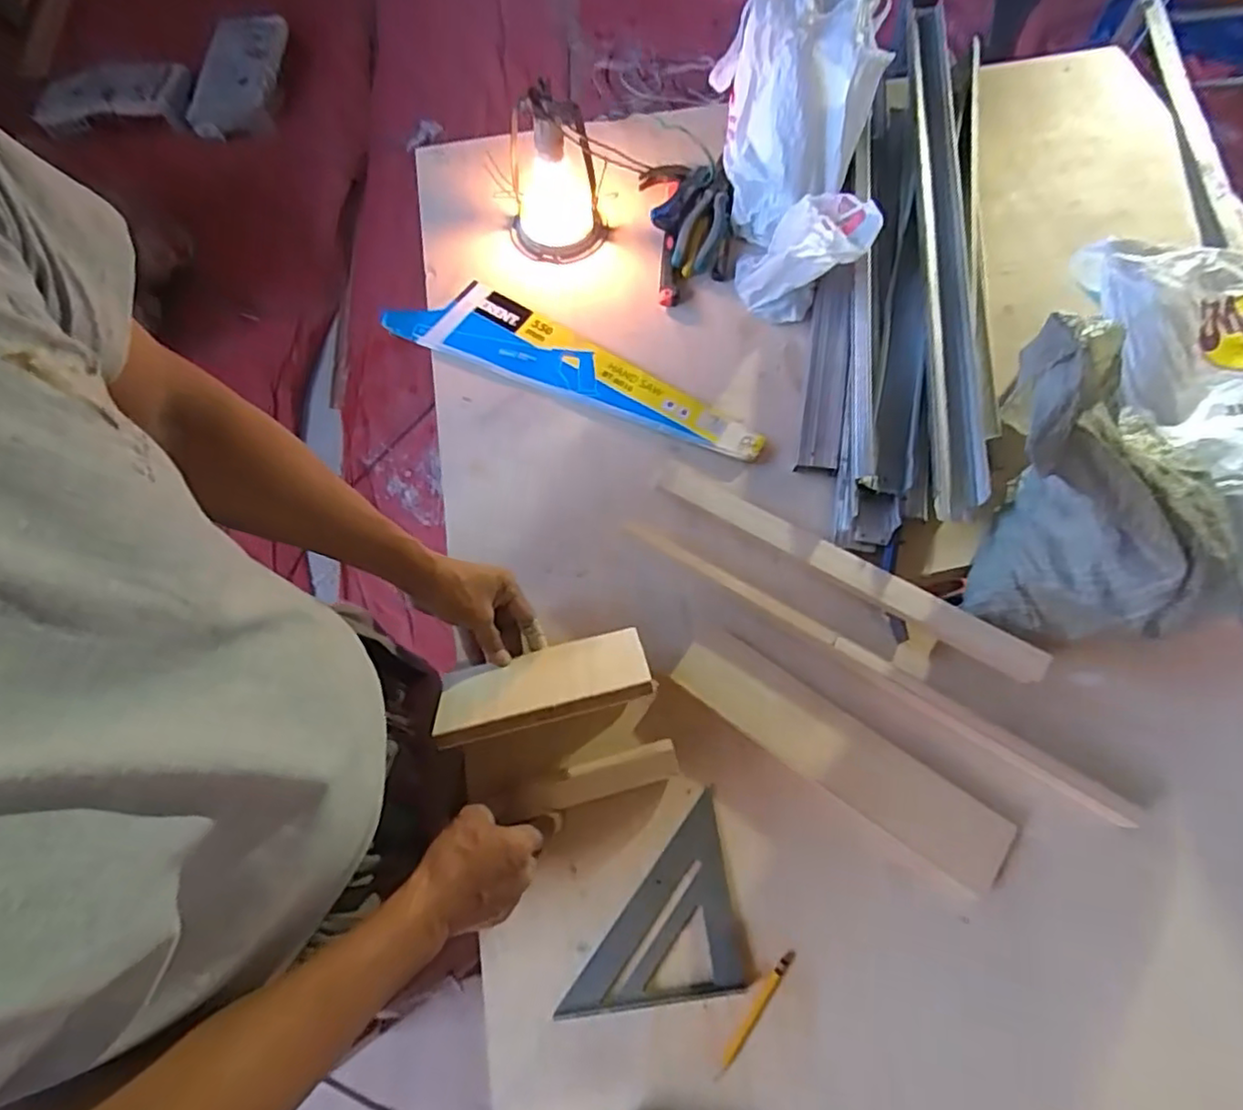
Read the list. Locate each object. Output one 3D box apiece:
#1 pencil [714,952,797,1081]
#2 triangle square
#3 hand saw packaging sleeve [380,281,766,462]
[{"bbox_3d":[0.125,0.424,0.604,0.011,0.005,0.122,36,73,16],"label":"pencil"},{"bbox_3d":[0.061,0.367,0.626,0.123,0.016,0.228,33,73,16],"label":"triangle square"},{"bbox_3d":[-0.058,-0.268,0.890,0.537,0.026,0.116,20,70,11],"label":"hand saw packaging sleeve"}]

